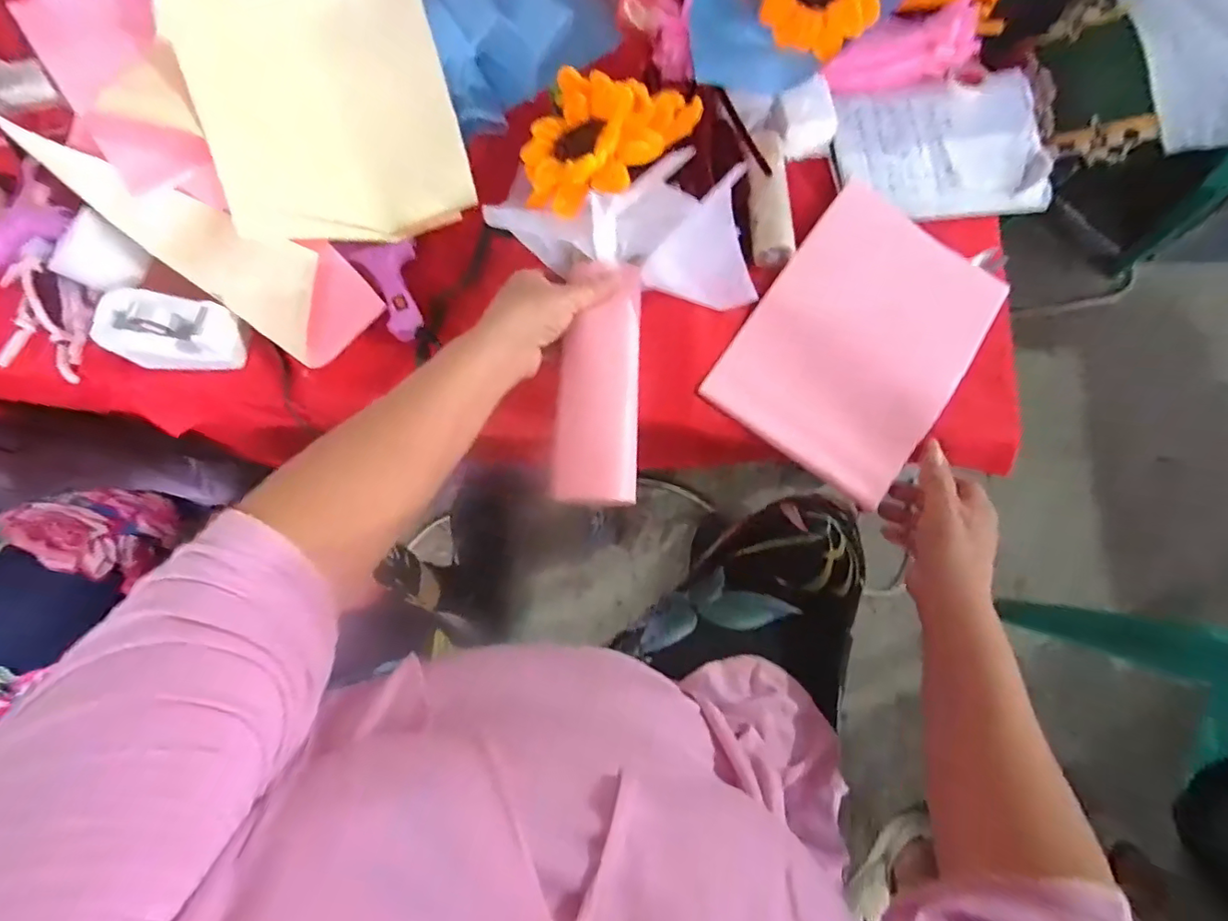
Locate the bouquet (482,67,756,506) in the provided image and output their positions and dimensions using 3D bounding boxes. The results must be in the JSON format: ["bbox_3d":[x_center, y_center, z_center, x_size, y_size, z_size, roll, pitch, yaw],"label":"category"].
[{"bbox_3d":[0.003,-0.138,0.422,0.181,0.081,0.336,5,84,2],"label":"bouquet"}]

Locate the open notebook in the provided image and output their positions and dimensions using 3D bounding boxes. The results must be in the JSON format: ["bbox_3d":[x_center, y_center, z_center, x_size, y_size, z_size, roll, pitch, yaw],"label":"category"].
[{"bbox_3d":[0.307,-0.295,0.513,0.190,0.029,0.129,-5,77,0],"label":"open notebook"}]

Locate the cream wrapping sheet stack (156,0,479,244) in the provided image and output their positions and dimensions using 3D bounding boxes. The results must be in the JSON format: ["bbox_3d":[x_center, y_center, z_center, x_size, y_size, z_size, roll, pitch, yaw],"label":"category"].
[{"bbox_3d":[-0.252,-0.322,0.466,0.207,0.070,0.278,-17,78,-3],"label":"cream wrapping sheet stack"}]

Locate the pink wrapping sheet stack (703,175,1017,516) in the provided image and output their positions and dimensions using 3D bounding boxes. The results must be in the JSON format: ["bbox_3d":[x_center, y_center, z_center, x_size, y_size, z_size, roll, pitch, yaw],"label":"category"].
[{"bbox_3d":[0.223,-0.109,0.495,0.182,0.029,0.240,36,91,17],"label":"pink wrapping sheet stack"}]

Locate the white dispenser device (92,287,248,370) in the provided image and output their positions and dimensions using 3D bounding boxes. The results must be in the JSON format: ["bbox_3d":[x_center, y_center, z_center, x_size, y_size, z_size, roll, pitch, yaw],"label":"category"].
[{"bbox_3d":[-0.374,-0.107,0.453,0.105,0.035,0.060,9,78,3],"label":"white dispenser device"}]

